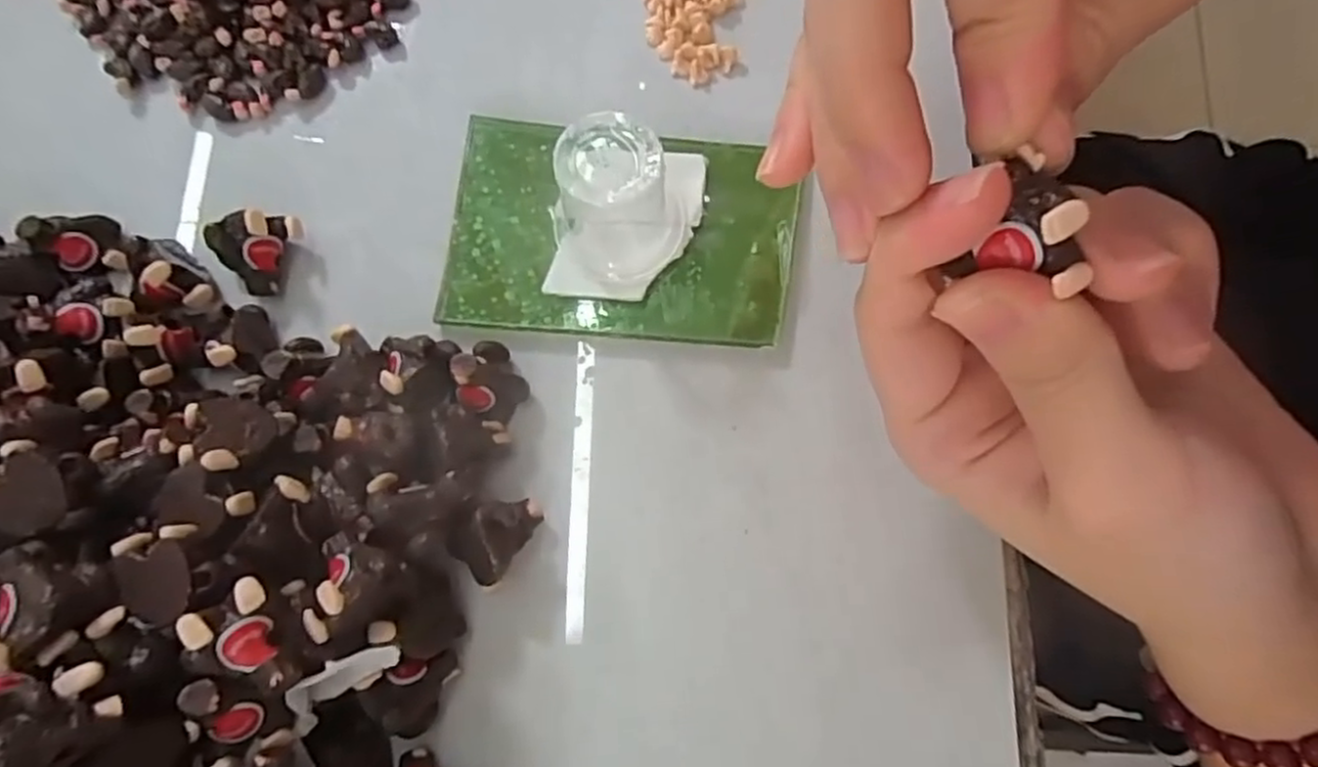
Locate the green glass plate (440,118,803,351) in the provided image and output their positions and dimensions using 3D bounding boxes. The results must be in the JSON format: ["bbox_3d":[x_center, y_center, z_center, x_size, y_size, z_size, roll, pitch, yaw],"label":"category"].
[{"bbox_3d":[-0.012,-0.046,0.218,0.102,0.006,0.067,7,78,2],"label":"green glass plate"}]

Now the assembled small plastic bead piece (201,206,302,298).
[{"bbox_3d":[-0.117,-0.040,0.213,0.022,0.022,0.017,-32,79,-6],"label":"assembled small plastic bead piece"}]

